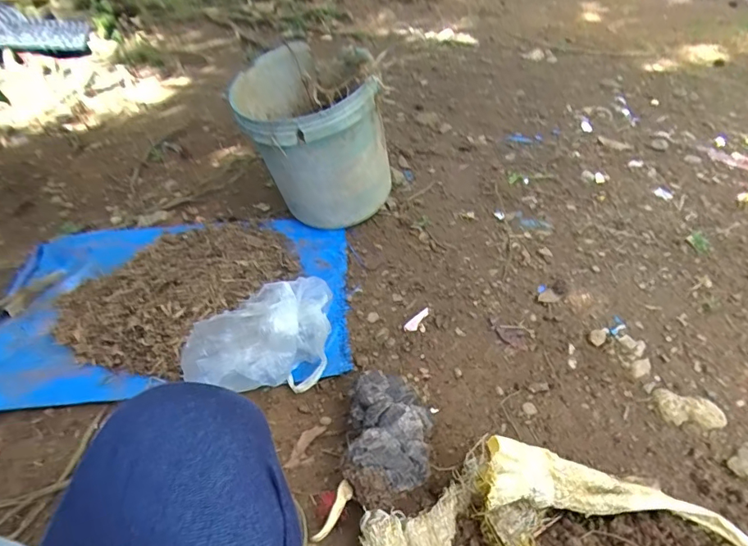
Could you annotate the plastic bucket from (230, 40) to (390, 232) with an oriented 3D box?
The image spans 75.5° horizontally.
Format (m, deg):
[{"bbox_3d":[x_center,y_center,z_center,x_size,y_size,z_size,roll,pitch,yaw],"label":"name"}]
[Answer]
[{"bbox_3d":[-0.130,-0.278,1.083,0.280,0.345,0.330,-20,43,-12],"label":"plastic bucket"}]

